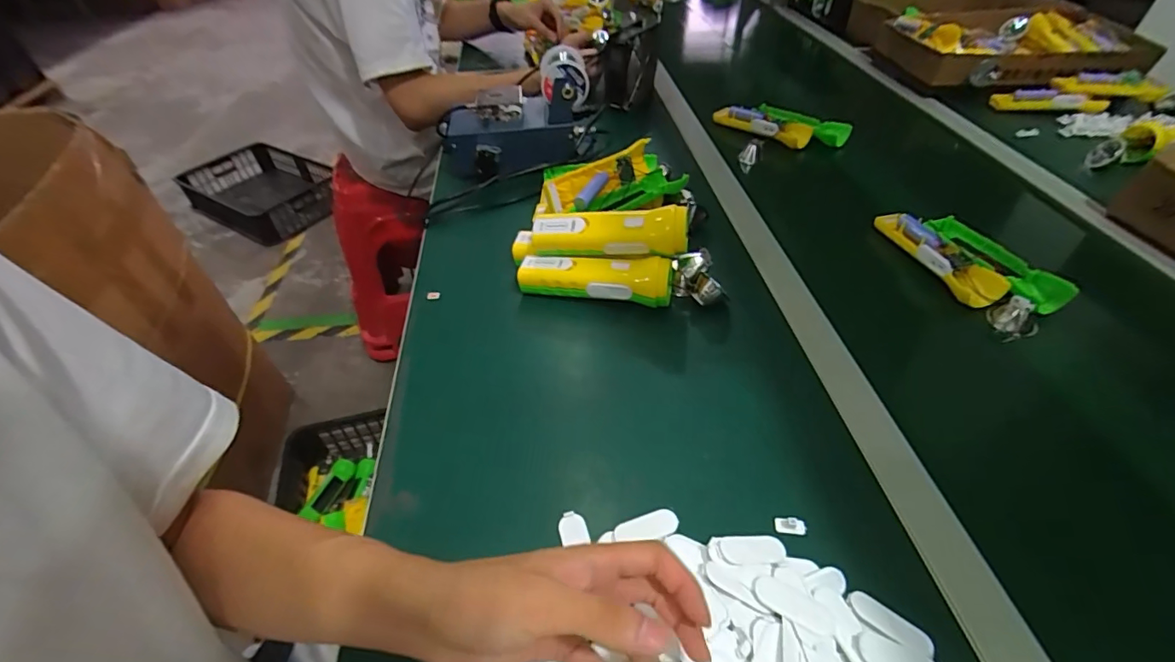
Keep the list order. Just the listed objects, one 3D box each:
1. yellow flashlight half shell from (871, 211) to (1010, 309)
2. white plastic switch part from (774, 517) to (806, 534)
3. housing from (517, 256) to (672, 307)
[{"bbox_3d":[0.402,-0.091,0.578,0.041,0.025,0.166,-13,46,-12],"label":"yellow flashlight half shell"},{"bbox_3d":[0.148,0.142,0.363,0.021,0.007,0.010,7,45,8],"label":"white plastic switch part"},{"bbox_3d":[0.007,-0.052,0.536,0.161,0.055,0.041,6,45,7],"label":"housing"}]

